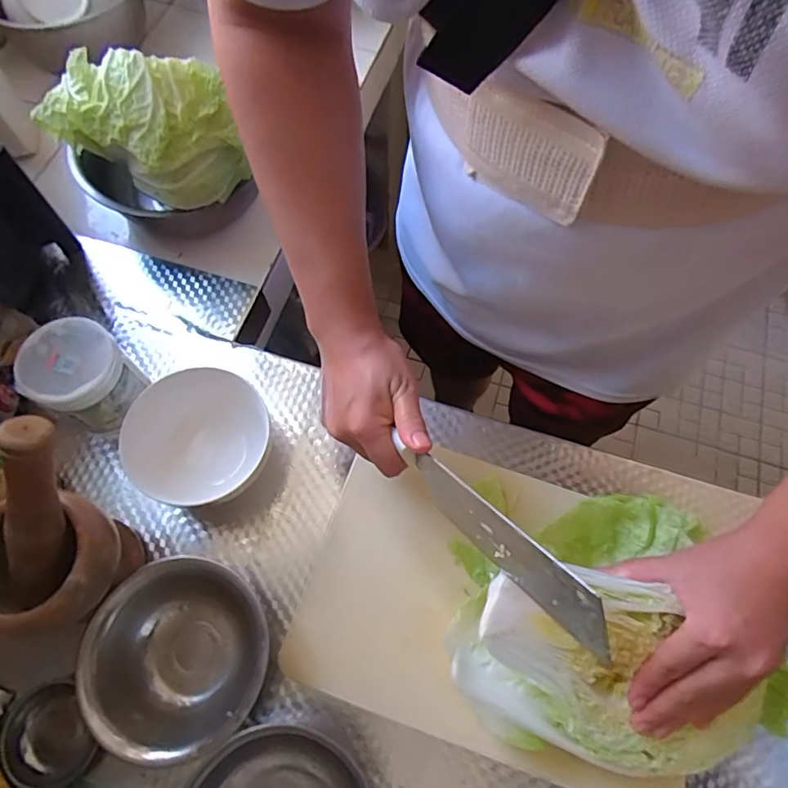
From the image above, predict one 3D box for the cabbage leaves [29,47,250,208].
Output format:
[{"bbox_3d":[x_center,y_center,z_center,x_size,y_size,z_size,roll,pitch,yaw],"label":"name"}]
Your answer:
[{"bbox_3d":[-0.235,-0.254,0.507,0.171,0.108,0.090,18,67,7],"label":"cabbage leaves"}]

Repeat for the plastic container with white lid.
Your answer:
[{"bbox_3d":[-0.291,-0.013,0.509,0.076,0.096,0.079,0,67,-1],"label":"plastic container with white lid"}]

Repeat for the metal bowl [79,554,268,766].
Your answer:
[{"bbox_3d":[-0.175,0.212,0.433,0.129,0.062,0.145,-39,73,-16],"label":"metal bowl"}]

